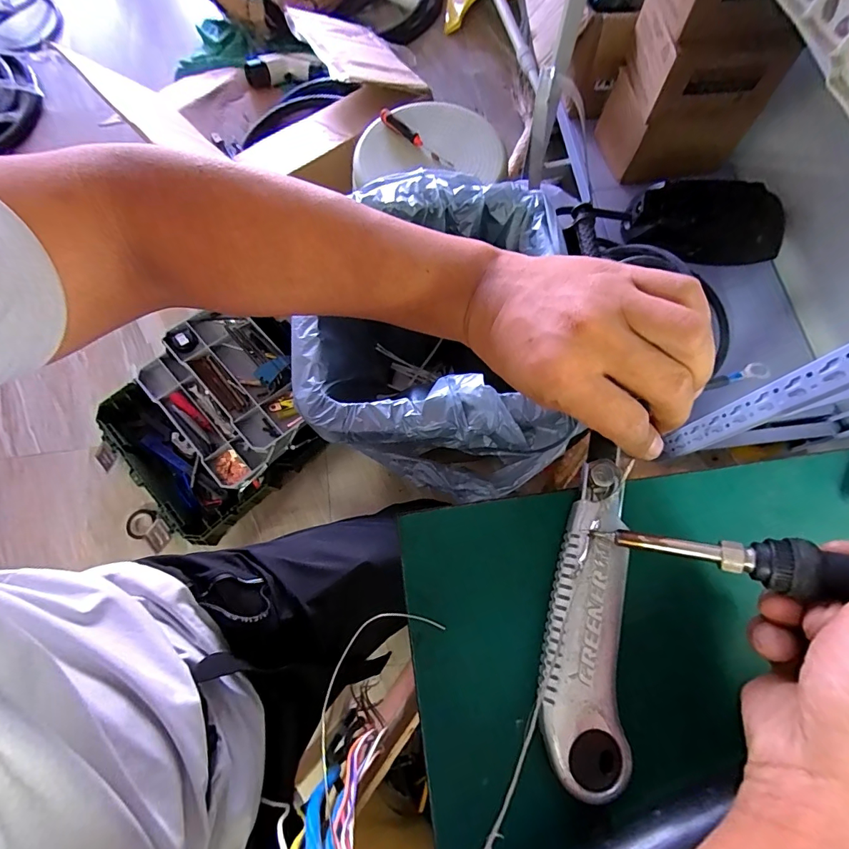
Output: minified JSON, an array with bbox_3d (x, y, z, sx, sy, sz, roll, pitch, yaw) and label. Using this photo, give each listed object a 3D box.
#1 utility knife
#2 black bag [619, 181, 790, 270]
[{"bbox_3d":[0.082,0.083,0.206,0.039,0.011,0.155,12,72,4],"label":"utility knife"},{"bbox_3d":[0.676,-0.474,1.007,0.335,0.152,0.107,11,73,4],"label":"black bag"}]

